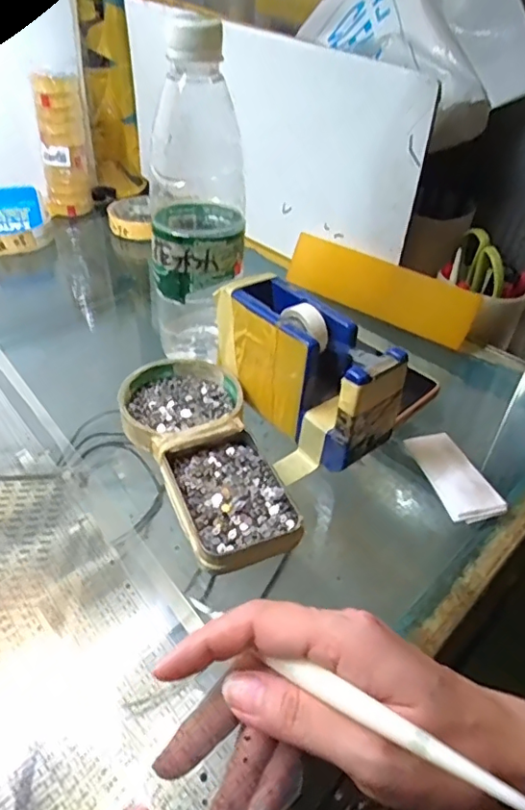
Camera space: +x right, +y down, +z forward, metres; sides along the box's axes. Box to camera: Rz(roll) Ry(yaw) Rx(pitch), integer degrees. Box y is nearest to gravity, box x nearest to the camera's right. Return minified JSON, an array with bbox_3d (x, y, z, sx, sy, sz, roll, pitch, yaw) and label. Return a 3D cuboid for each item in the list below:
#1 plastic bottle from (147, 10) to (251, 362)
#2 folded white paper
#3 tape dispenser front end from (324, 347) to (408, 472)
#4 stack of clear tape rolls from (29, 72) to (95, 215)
[{"bbox_3d":[-0.044,-0.133,0.373,0.065,0.213,0.072,1,40,-4],"label":"plastic bottle"},{"bbox_3d":[0.124,0.046,0.354,0.035,0.013,0.069,-9,42,-15],"label":"folded white paper"},{"bbox_3d":[0.064,0.003,0.336,0.048,0.091,0.019,-28,49,-33],"label":"tape dispenser front end"},{"bbox_3d":[-0.228,-0.299,0.628,0.053,0.143,0.055,-9,41,-15],"label":"stack of clear tape rolls"}]

